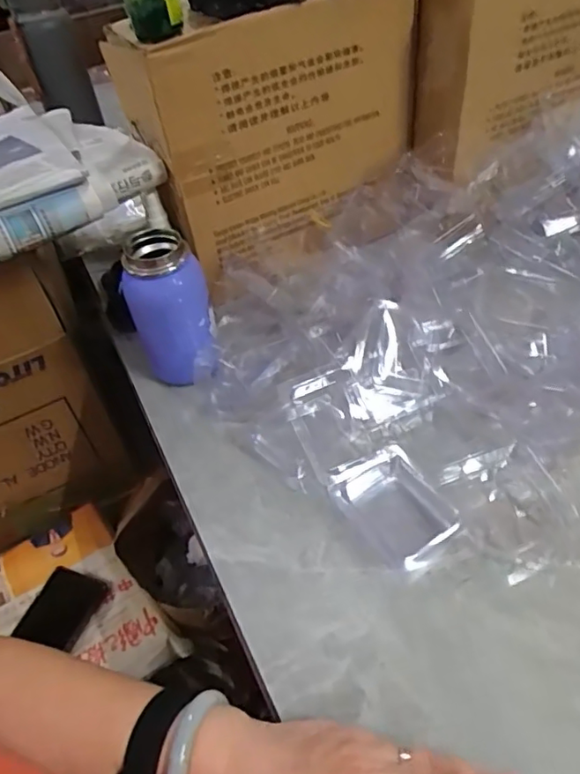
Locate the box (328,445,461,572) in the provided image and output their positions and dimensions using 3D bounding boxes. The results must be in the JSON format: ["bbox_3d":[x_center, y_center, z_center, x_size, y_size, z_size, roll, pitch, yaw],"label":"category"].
[{"bbox_3d":[0.080,0.089,0.436,0.063,0.024,0.094,-31,52,-21],"label":"box"}]

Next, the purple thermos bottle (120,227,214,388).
[{"bbox_3d":[-0.109,-0.071,0.521,0.070,0.127,0.070,-15,48,-7],"label":"purple thermos bottle"}]

